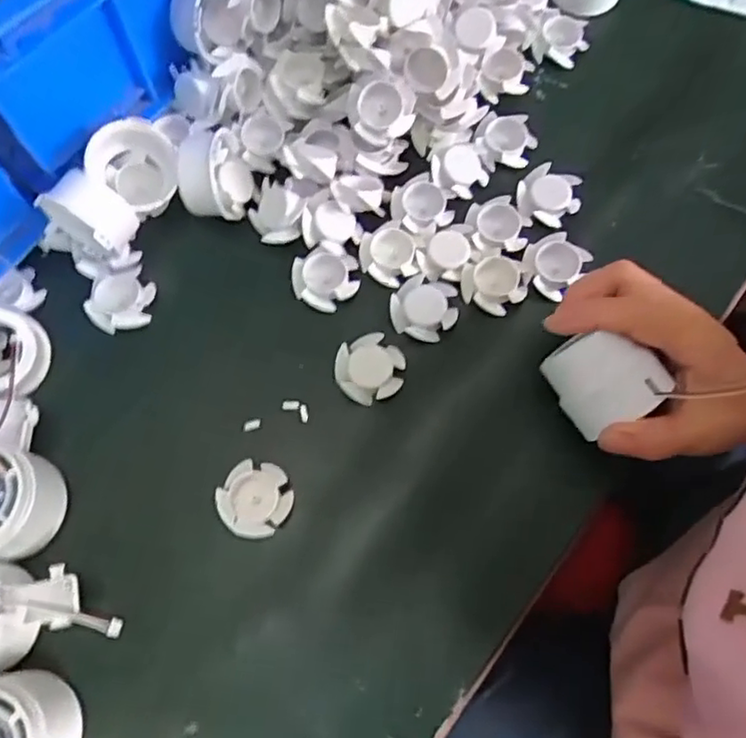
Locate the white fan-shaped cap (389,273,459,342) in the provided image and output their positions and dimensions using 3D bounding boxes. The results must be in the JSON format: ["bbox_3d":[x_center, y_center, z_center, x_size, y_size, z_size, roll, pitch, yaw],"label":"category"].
[{"bbox_3d":[0.032,-0.039,0.404,0.041,0.008,0.039,0,72,0],"label":"white fan-shaped cap"}]

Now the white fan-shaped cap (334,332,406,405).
[{"bbox_3d":[-0.002,0.000,0.389,0.039,0.012,0.040,0,72,0],"label":"white fan-shaped cap"}]

